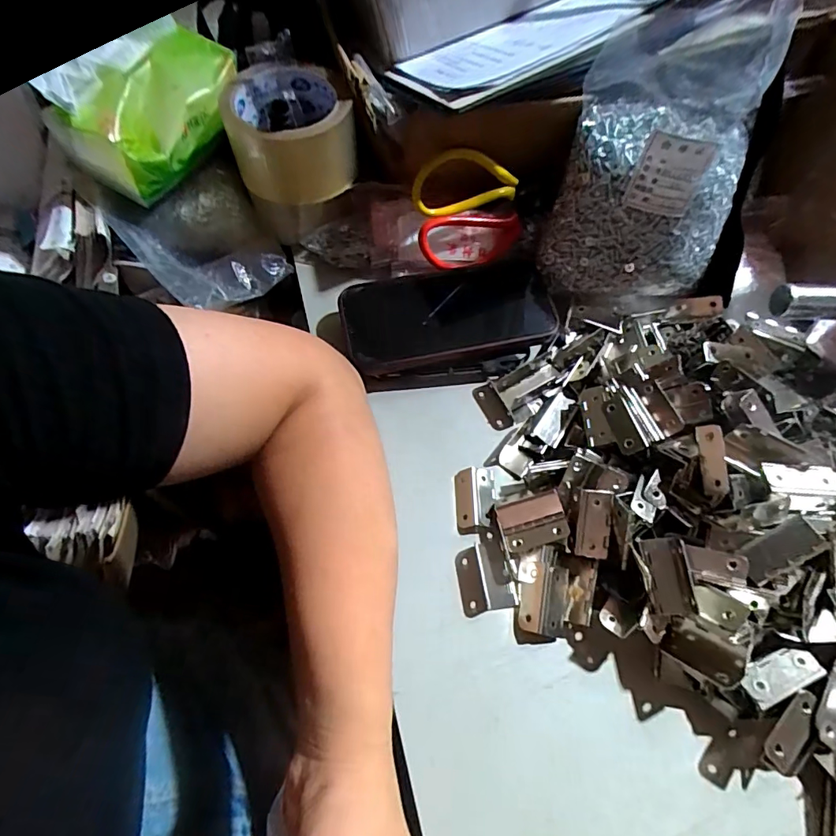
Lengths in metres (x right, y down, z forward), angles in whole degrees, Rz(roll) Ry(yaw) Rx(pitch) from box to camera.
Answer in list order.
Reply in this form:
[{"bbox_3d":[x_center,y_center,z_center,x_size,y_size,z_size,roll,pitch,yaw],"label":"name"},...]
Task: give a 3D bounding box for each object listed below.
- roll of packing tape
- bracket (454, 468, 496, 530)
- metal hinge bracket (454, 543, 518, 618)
[{"bbox_3d":[-0.096,-0.220,0.379,0.093,0.060,0.096,-5,64,-3],"label":"roll of packing tape"},{"bbox_3d":[0.040,0.055,0.333,0.027,0.008,0.041,0,64,-1],"label":"bracket"},{"bbox_3d":[0.043,0.103,0.313,0.034,0.004,0.041,-8,64,-5],"label":"metal hinge bracket"}]

